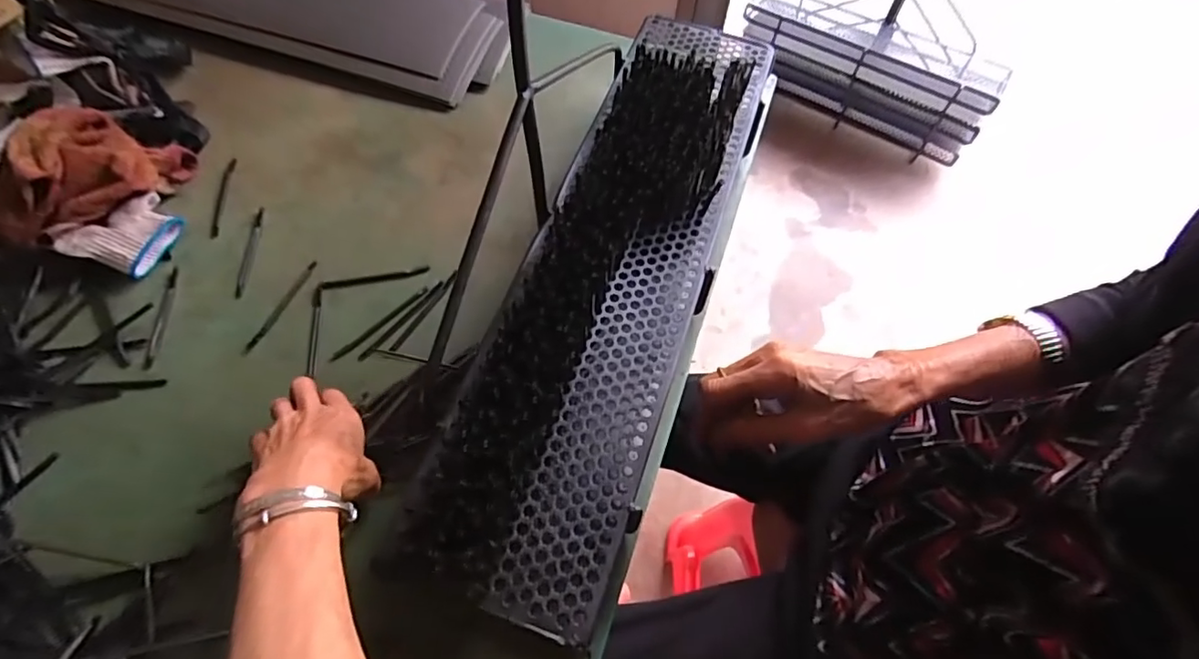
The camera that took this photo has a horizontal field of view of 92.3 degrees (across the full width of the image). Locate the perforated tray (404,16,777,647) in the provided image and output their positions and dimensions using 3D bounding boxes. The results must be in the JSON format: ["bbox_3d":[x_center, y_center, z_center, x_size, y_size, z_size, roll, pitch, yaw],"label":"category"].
[{"bbox_3d":[0.021,-0.056,0.458,0.139,0.057,0.531,19,61,8],"label":"perforated tray"}]

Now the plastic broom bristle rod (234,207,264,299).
[{"bbox_3d":[-0.349,-0.077,0.576,0.011,0.005,0.109,-1,61,-4],"label":"plastic broom bristle rod"}]

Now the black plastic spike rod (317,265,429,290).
[{"bbox_3d":[-0.221,-0.050,0.565,0.104,0.004,0.011,-11,62,-9],"label":"black plastic spike rod"}]

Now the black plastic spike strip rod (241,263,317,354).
[{"bbox_3d":[-0.303,-0.022,0.550,0.010,0.004,0.109,20,62,8],"label":"black plastic spike strip rod"}]

